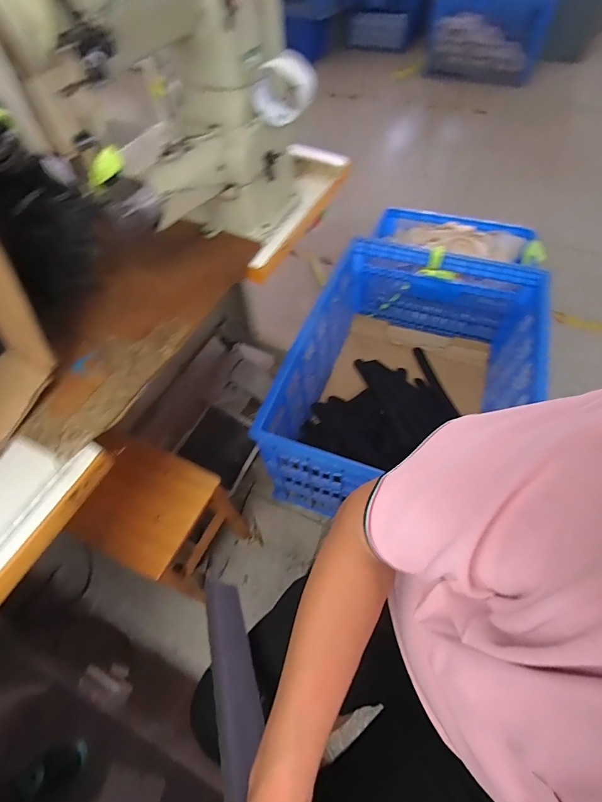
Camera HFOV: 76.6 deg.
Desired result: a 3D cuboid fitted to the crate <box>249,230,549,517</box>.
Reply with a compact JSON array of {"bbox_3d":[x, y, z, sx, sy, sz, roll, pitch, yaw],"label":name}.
[{"bbox_3d":[0.327,-0.046,1.204,0.633,0.417,0.822,16,59,13],"label":"crate"}]

